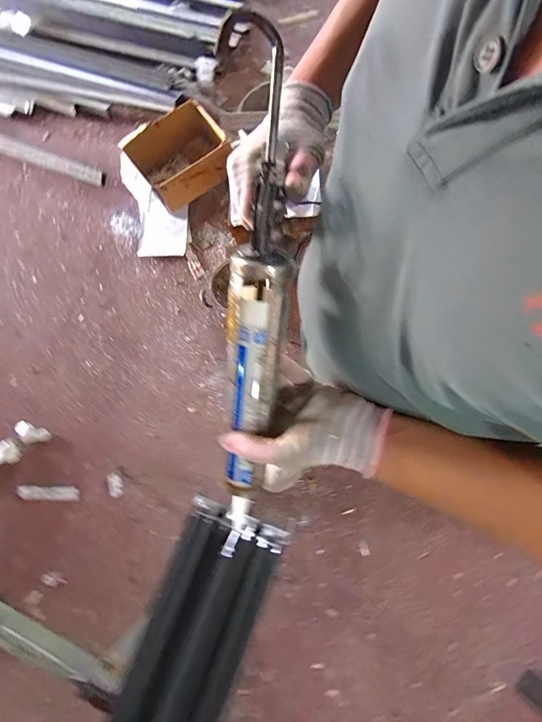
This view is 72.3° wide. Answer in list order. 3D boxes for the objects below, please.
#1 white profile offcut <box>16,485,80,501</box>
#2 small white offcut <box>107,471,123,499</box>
[{"bbox_3d":[-0.857,0.507,1.426,0.234,0.015,0.054,0,77,5],"label":"white profile offcut"},{"bbox_3d":[-0.596,0.473,1.419,0.057,0.027,0.094,-10,76,2],"label":"small white offcut"}]

